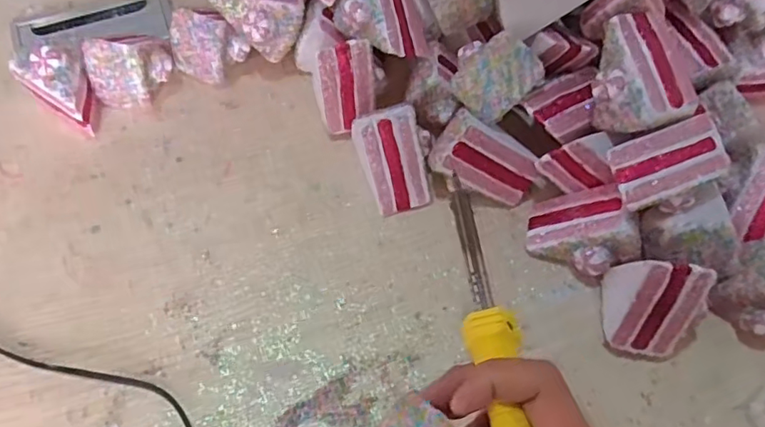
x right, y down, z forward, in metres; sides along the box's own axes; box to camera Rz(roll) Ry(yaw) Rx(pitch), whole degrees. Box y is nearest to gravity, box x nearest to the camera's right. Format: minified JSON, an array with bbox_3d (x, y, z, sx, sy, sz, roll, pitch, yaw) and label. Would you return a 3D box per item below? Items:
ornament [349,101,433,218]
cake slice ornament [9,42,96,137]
[{"bbox_3d":[0.010,-0.046,0.506,0.054,0.064,0.070,-18,64,-12],"label":"ornament"},{"bbox_3d":[-0.292,-0.118,0.529,0.079,0.064,0.053,41,68,18],"label":"cake slice ornament"}]

